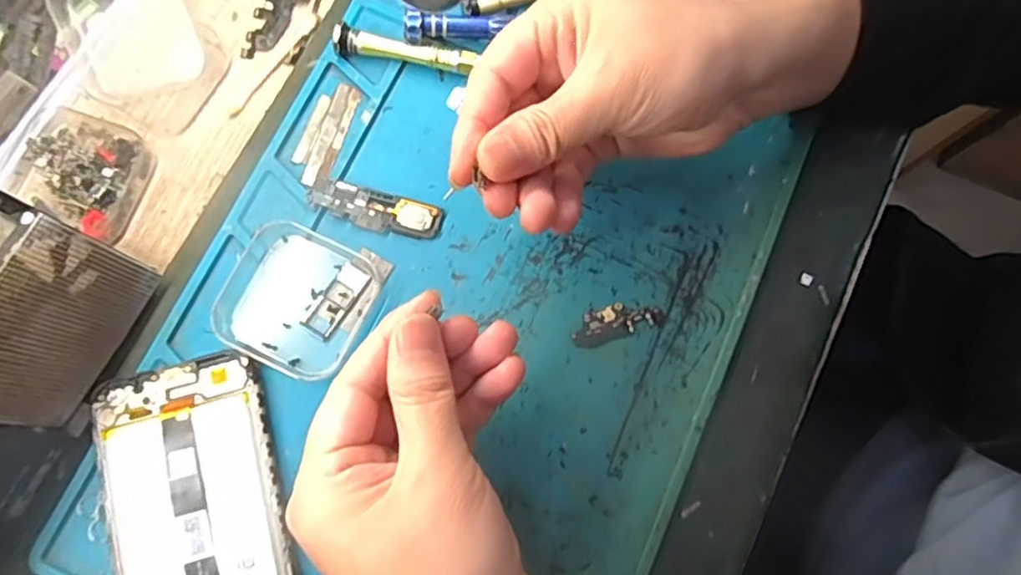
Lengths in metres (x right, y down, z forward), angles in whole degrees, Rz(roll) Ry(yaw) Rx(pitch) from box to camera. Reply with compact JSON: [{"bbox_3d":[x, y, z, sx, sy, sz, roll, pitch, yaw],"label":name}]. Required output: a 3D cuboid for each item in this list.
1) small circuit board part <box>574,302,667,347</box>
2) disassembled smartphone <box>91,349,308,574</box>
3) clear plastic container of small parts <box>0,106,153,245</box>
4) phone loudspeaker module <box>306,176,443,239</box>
[{"bbox_3d":[0.050,0.016,0.298,0.044,0.004,0.016,-18,78,-4],"label":"small circuit board part"},{"bbox_3d":[-0.129,0.115,0.269,0.073,0.012,0.169,-15,78,-3],"label":"disassembled smartphone"},{"bbox_3d":[-0.214,-0.060,0.314,0.062,0.019,0.054,26,79,6],"label":"clear plastic container of small parts"},{"bbox_3d":[-0.066,-0.038,0.311,0.065,0.004,0.019,15,78,4],"label":"phone loudspeaker module"}]

